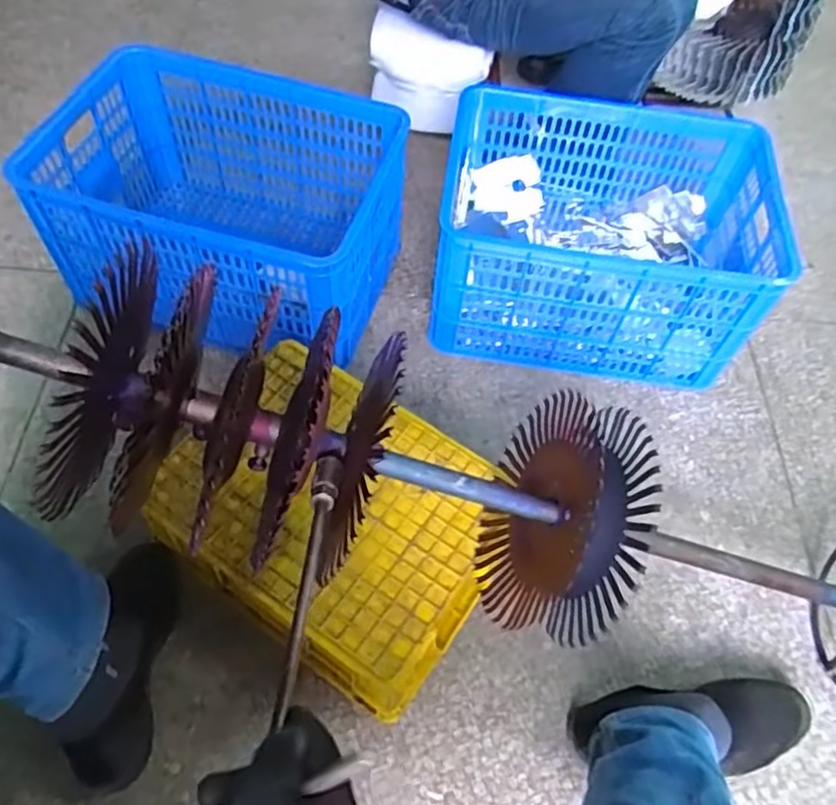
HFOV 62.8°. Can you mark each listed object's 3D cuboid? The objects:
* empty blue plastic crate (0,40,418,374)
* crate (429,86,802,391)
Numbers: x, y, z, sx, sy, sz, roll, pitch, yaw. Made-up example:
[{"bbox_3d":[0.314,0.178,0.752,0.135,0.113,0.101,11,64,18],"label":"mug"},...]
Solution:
[{"bbox_3d":[-0.283,-0.288,1.044,0.474,0.311,0.364,12,58,3],"label":"empty blue plastic crate"},{"bbox_3d":[0.266,-0.247,1.042,0.455,0.254,0.314,12,58,3],"label":"crate"}]

